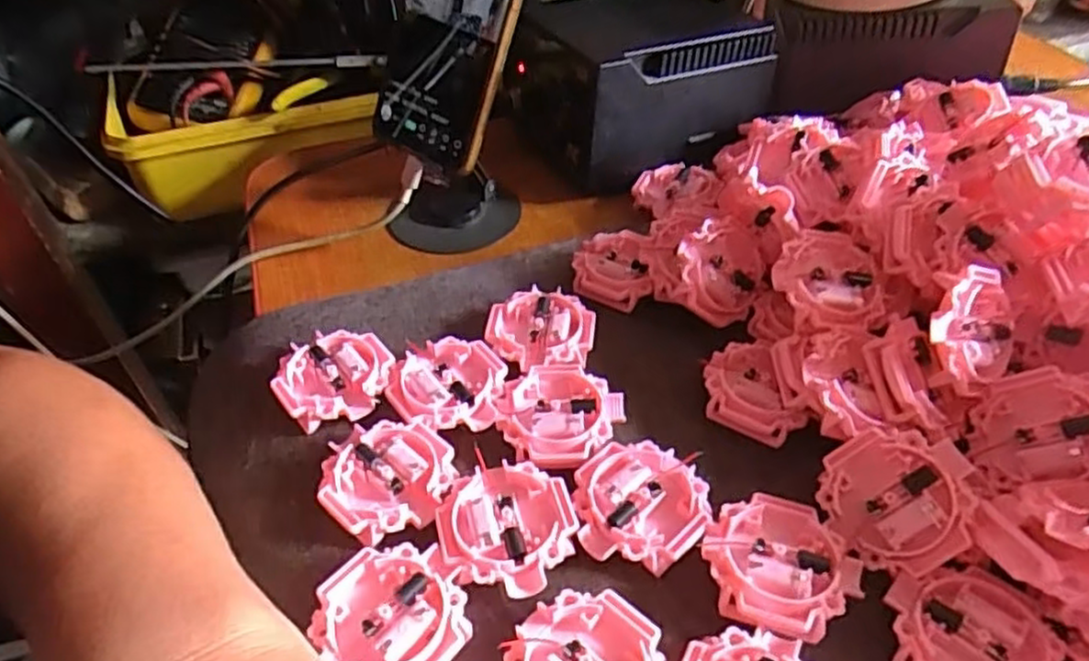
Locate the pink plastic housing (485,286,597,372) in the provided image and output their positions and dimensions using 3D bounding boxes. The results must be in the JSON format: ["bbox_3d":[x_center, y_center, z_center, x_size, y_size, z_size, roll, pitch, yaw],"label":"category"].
[{"bbox_3d":[-0.002,0.002,0.360,0.051,0.016,0.050,0,45,0],"label":"pink plastic housing"}]

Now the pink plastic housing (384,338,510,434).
[{"bbox_3d":[-0.046,0.026,0.336,0.051,0.015,0.050,0,45,0],"label":"pink plastic housing"}]

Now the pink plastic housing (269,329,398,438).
[{"bbox_3d":[-0.098,0.024,0.339,0.051,0.018,0.046,-9,45,-8],"label":"pink plastic housing"}]

